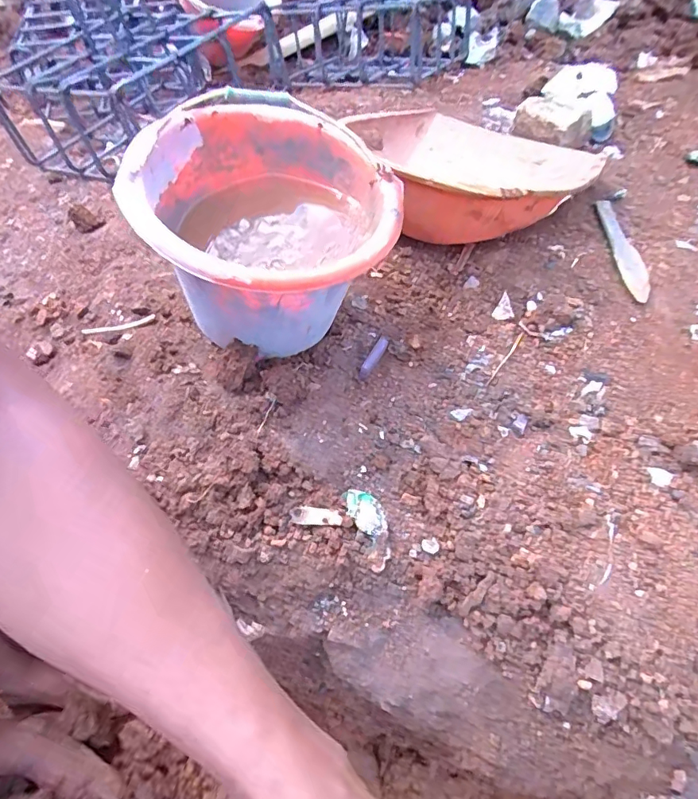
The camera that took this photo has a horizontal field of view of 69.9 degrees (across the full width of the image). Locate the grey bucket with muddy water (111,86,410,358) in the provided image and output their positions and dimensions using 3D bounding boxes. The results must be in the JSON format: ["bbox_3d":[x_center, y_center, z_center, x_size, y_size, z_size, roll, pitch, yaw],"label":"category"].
[{"bbox_3d":[-0.082,-0.191,0.574,0.268,0.178,0.303,5,51,4],"label":"grey bucket with muddy water"}]

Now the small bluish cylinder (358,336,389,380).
[{"bbox_3d":[0.031,-0.053,0.633,0.015,0.012,0.069,24,55,15],"label":"small bluish cylinder"}]

